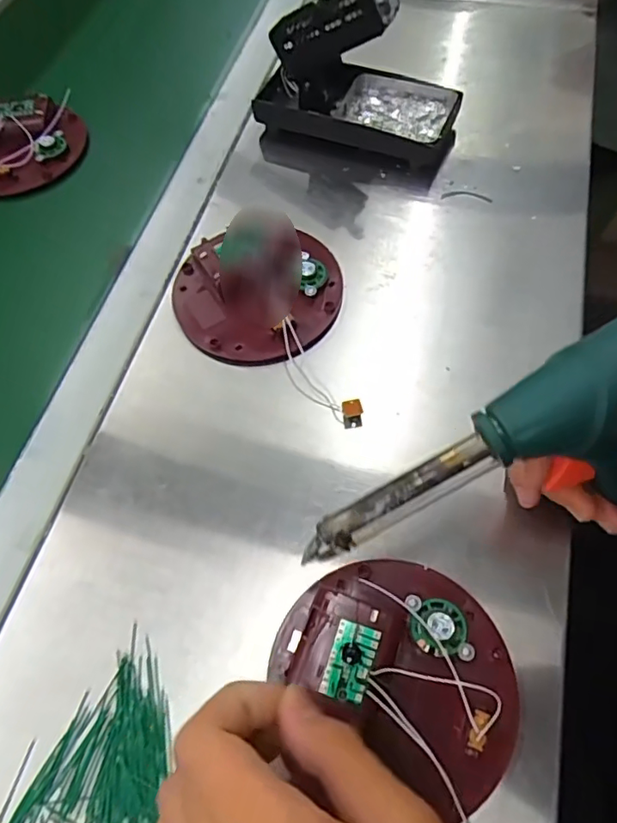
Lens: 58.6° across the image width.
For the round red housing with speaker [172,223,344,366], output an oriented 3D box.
[{"bbox_3d":[-0.034,-0.088,0.390,0.117,0.027,0.110,-1,62,2],"label":"round red housing with speaker"}]

